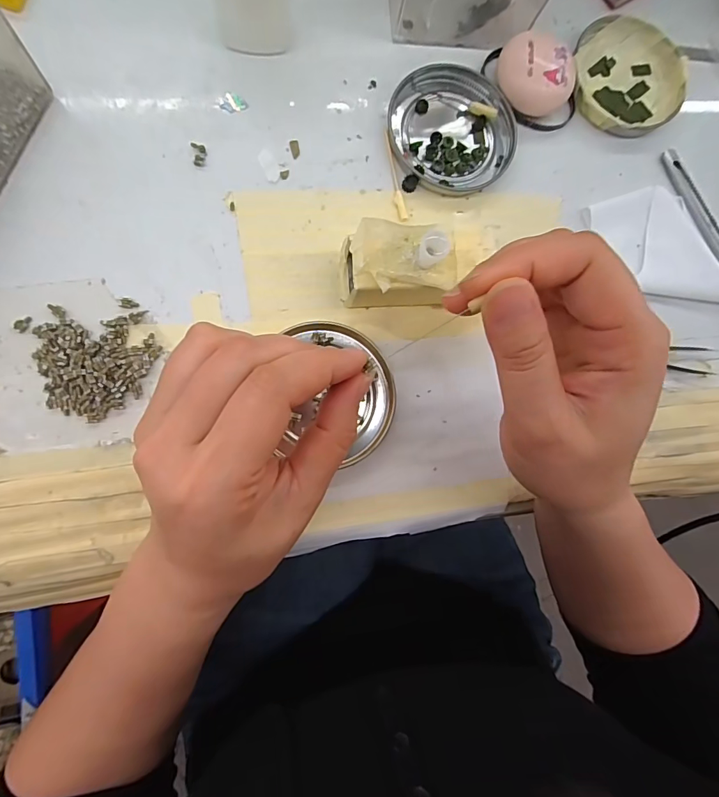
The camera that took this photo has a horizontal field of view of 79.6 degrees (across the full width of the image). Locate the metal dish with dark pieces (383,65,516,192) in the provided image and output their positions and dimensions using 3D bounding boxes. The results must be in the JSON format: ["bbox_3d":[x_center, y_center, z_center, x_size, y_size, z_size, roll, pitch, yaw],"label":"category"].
[{"bbox_3d":[0.057,-0.165,0.265,0.077,0.008,0.075,1,84,-9],"label":"metal dish with dark pieces"}]

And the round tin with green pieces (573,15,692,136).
[{"bbox_3d":[0.179,-0.213,0.285,0.073,0.010,0.080,1,86,-8],"label":"round tin with green pieces"}]

